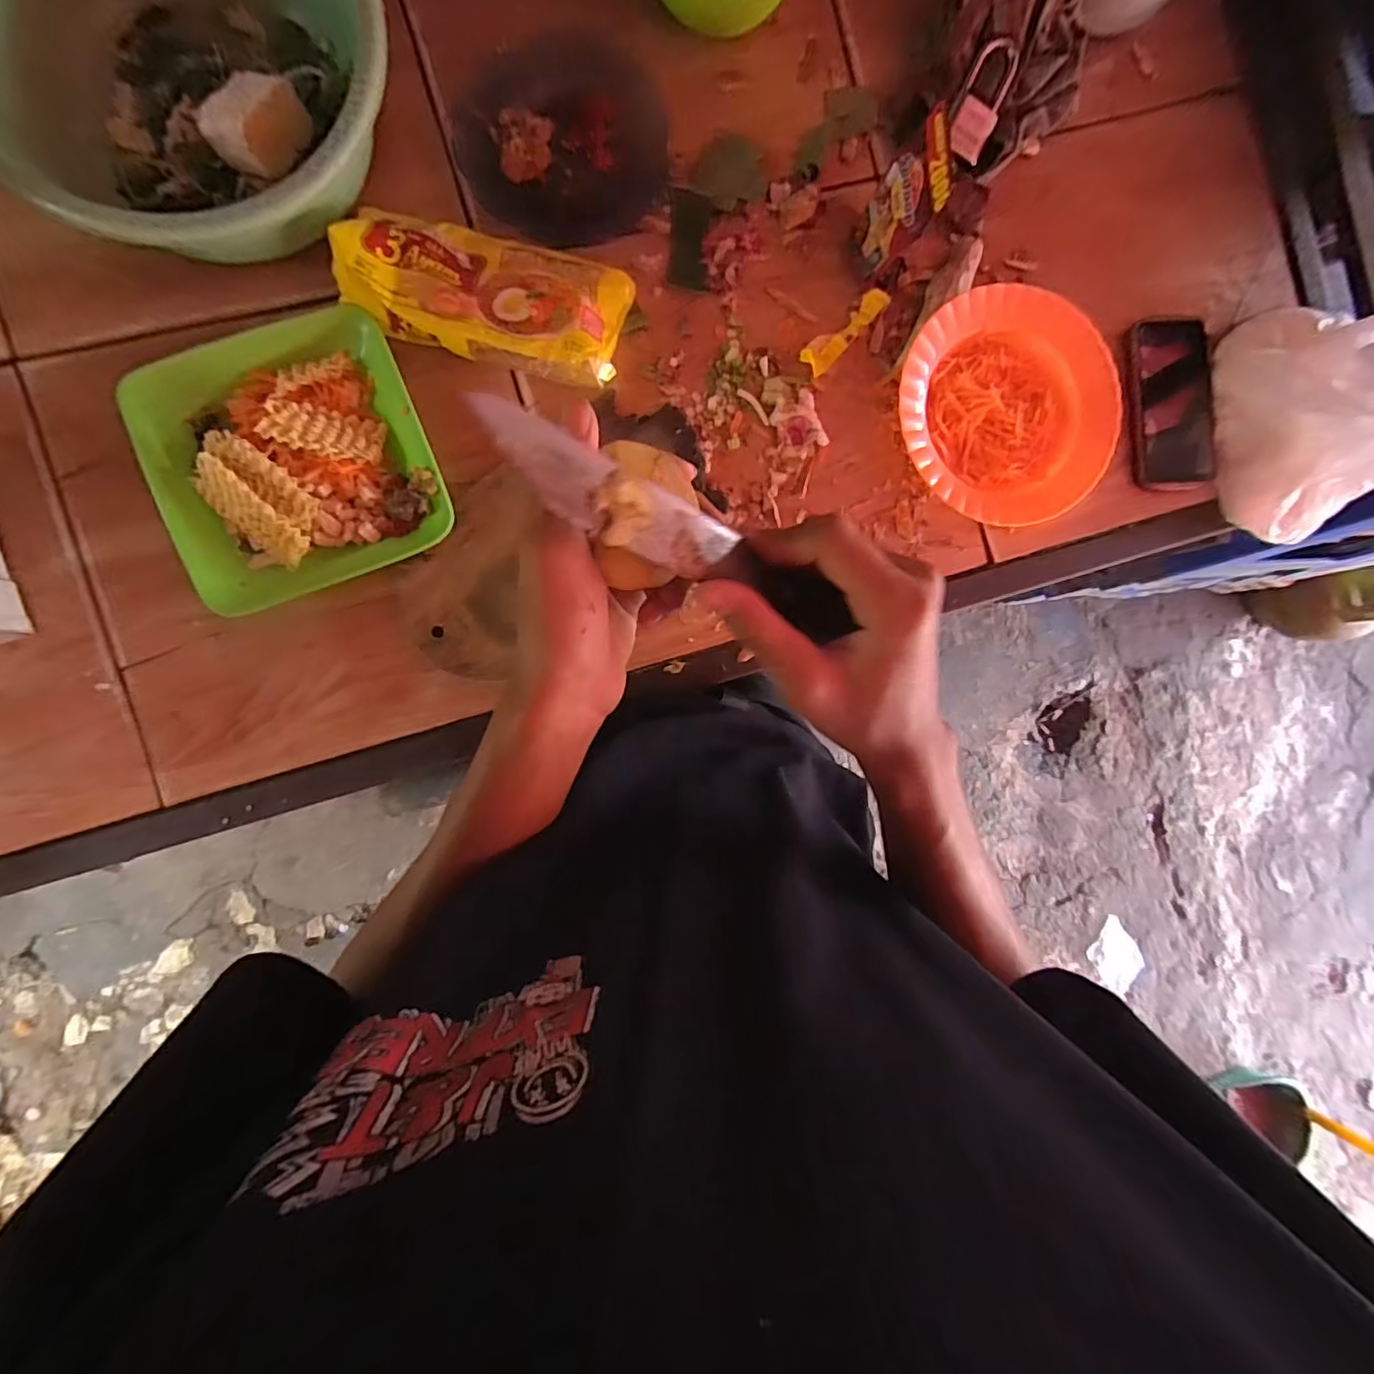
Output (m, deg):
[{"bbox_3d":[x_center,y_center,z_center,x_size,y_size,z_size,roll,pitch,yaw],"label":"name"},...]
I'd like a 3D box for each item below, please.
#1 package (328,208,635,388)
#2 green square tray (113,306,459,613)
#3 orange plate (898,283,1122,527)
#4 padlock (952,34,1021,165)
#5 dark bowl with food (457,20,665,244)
[{"bbox_3d":[-0.169,-0.344,0.506,0.231,0.059,0.116,12,91,-7],"label":"package"},{"bbox_3d":[-0.337,-0.197,0.502,0.217,0.032,0.215,-23,95,-5],"label":"green square tray"},{"bbox_3d":[0.305,-0.265,0.564,0.208,0.041,0.209,0,92,-6],"label":"orange plate"},{"bbox_3d":[0.280,-0.553,0.551,0.042,0.014,0.088,13,112,-6],"label":"padlock"},{"bbox_3d":[-0.109,-0.489,0.523,0.179,0.035,0.158,-22,95,-5],"label":"dark bowl with food"}]

